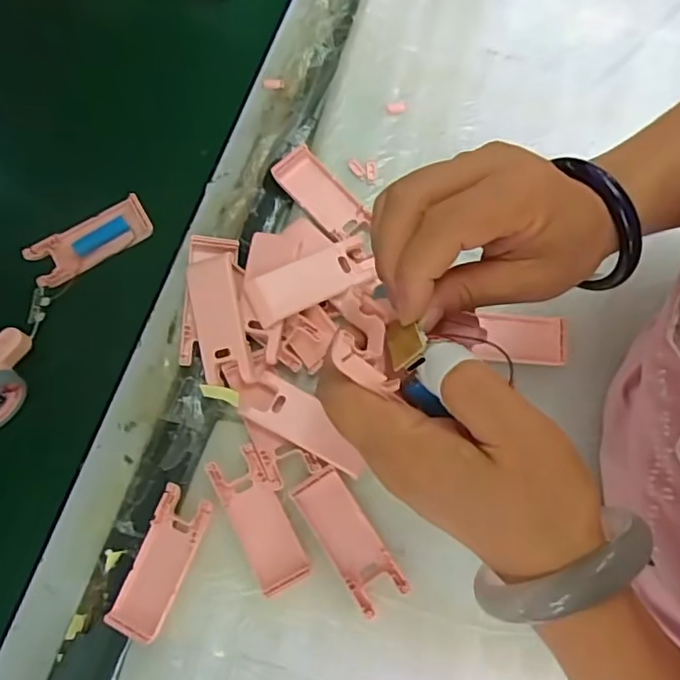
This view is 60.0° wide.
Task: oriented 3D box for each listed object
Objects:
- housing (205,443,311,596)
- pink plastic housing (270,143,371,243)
[{"bbox_3d":[-0.060,0.131,0.433,0.040,0.010,0.100,-26,78,-7],"label":"housing"},{"bbox_3d":[-0.016,-0.126,0.501,0.042,0.014,0.084,-42,80,-9],"label":"pink plastic housing"}]

